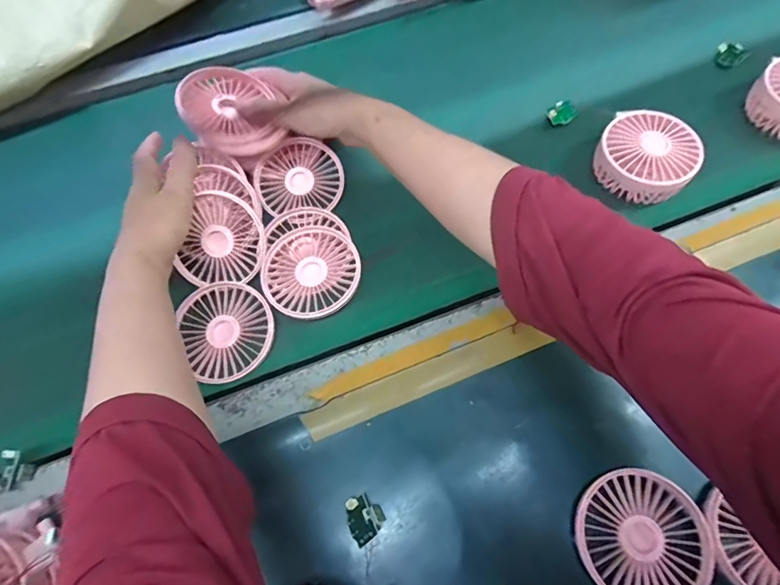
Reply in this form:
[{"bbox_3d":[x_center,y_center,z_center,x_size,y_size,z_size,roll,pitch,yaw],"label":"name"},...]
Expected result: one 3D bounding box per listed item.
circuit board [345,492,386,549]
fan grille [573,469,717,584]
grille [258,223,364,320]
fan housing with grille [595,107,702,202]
[{"bbox_3d":[-0.019,0.163,0.329,0.026,0.019,0.030,-33,68,-12],"label":"circuit board"},{"bbox_3d":[0.178,0.173,0.320,0.086,0.013,0.089,-42,70,-15],"label":"fan grille"},{"bbox_3d":[-0.072,-0.020,0.412,0.087,0.010,0.087,-1,65,2],"label":"grille"},{"bbox_3d":[0.242,-0.129,0.434,0.085,0.038,0.083,36,72,17],"label":"fan housing with grille"}]

